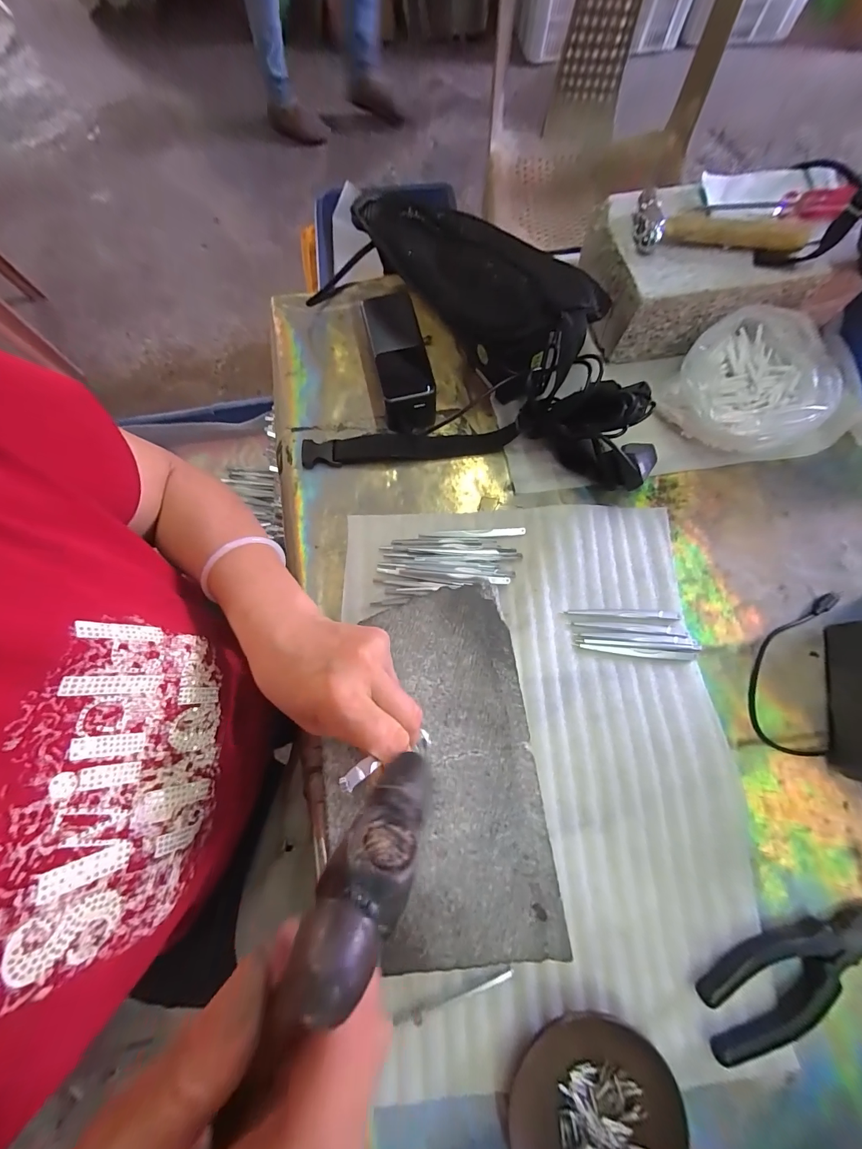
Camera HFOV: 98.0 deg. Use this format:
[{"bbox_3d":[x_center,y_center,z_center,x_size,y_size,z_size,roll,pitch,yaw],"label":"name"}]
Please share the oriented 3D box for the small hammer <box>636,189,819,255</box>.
[{"bbox_3d":[0.275,-0.332,0.358,0.156,0.019,0.052,4,75,1],"label":"small hammer"}]

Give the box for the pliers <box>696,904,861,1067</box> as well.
[{"bbox_3d":[0.268,0.287,0.273,0.162,0.015,0.050,-22,76,-6],"label":"pliers"}]

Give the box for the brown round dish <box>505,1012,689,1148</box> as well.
[{"bbox_3d":[0.112,0.367,0.251,0.110,0.011,0.114,0,75,0],"label":"brown round dish"}]

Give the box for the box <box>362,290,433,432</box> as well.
[{"bbox_3d":[-0.033,-0.219,0.394,0.055,0.051,0.141,-12,75,-3],"label":"box"}]

